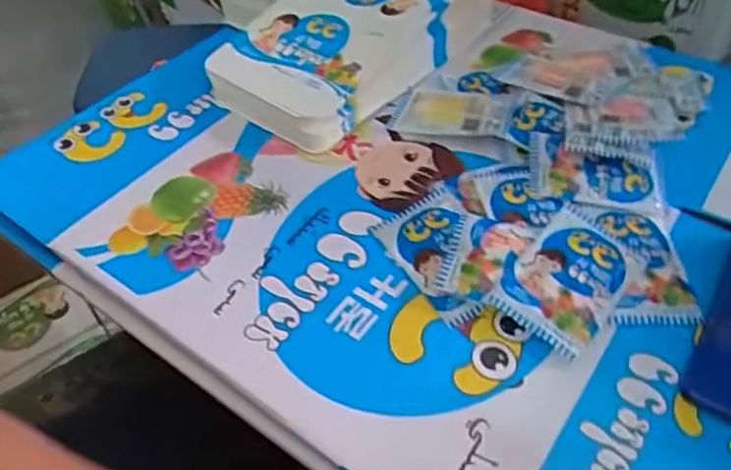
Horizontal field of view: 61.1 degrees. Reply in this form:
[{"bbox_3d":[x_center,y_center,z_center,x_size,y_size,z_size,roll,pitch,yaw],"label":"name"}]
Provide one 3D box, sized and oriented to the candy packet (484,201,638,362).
[{"bbox_3d":[0.136,0.024,0.410,0.067,0.017,0.108,32,57,27],"label":"candy packet"}]

